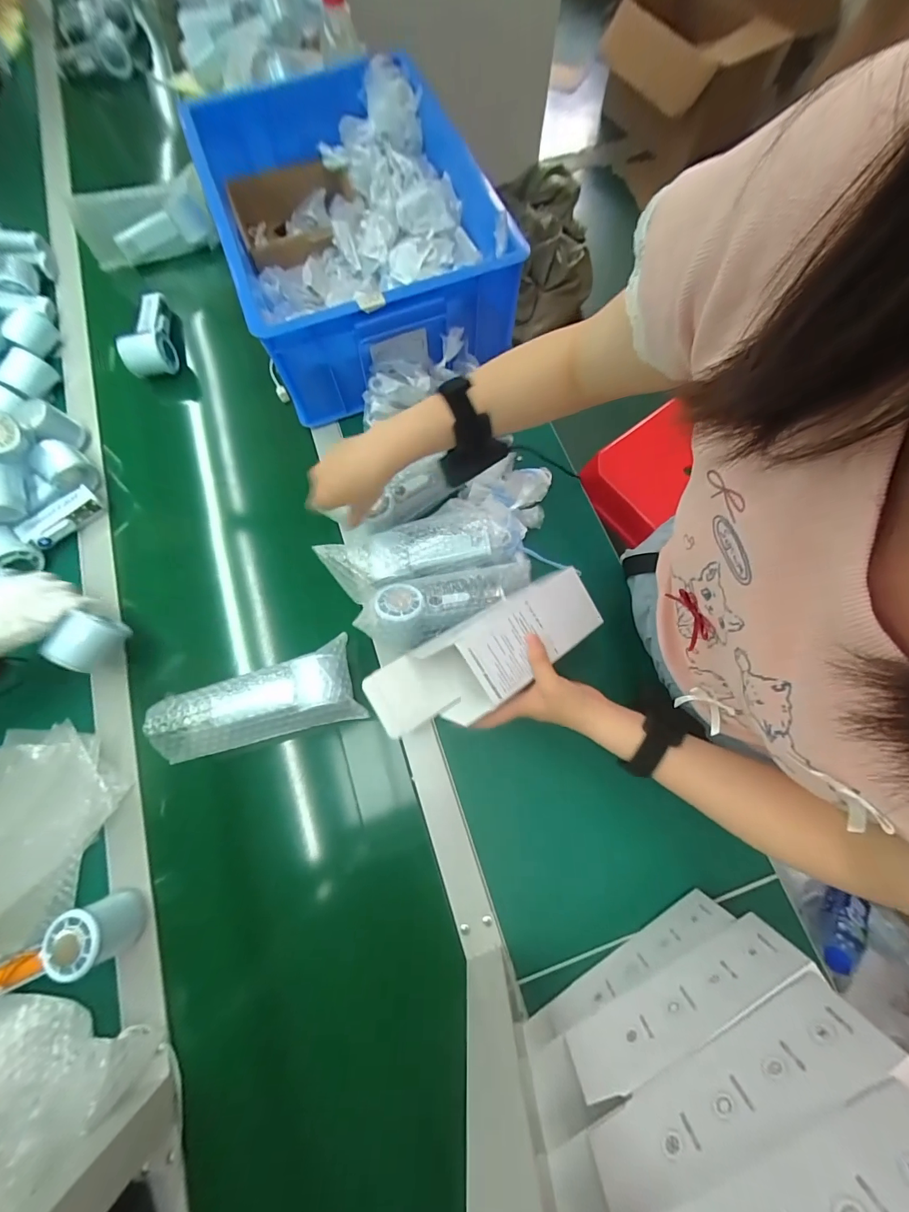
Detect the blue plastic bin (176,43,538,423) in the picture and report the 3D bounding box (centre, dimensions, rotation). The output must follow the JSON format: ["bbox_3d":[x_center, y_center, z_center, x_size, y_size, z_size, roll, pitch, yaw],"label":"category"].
[{"bbox_3d":[-0.151,-0.549,0.625,0.341,0.151,0.471,-20,74,-5],"label":"blue plastic bin"}]

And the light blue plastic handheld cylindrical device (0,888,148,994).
[{"bbox_3d":[-0.406,0.345,0.428,0.149,0.061,0.056,-21,74,-5],"label":"light blue plastic handheld cylindrical device"}]

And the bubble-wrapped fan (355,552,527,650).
[{"bbox_3d":[-0.004,-0.010,0.495,0.204,0.053,0.081,-14,74,-3],"label":"bubble-wrapped fan"}]

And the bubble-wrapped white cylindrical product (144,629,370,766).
[{"bbox_3d":[-0.216,0.107,0.471,0.203,0.048,0.089,-19,74,-5],"label":"bubble-wrapped white cylindrical product"}]

